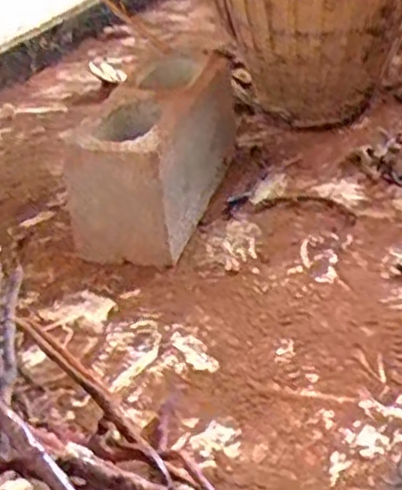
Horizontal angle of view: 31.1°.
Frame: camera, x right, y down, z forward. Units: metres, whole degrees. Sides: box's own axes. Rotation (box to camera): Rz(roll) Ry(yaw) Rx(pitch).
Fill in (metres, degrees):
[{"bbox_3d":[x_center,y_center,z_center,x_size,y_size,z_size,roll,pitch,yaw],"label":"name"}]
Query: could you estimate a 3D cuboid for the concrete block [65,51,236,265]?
[{"bbox_3d":[-0.070,-0.147,1.180,0.165,0.204,0.425,4,34,17],"label":"concrete block"}]

